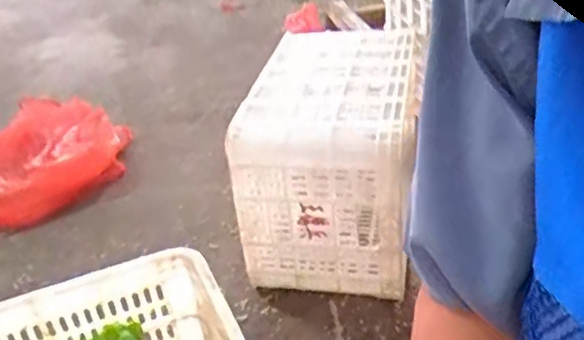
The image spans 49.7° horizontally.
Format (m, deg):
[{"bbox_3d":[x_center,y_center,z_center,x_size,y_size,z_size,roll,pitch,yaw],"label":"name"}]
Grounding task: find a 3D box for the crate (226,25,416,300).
[{"bbox_3d":[0.086,-0.040,1.283,0.283,0.337,0.542,2,33,12],"label":"crate"}]

